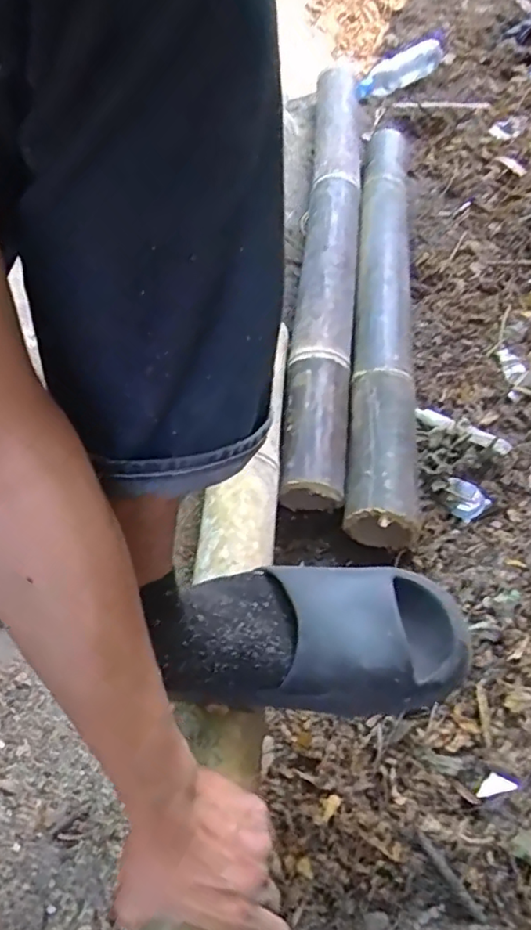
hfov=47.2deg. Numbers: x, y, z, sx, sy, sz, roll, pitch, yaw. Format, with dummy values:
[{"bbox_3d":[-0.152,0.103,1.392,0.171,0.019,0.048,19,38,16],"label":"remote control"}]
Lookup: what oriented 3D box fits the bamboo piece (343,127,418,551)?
[{"bbox_3d":[0.181,-0.292,0.945,0.080,0.073,0.912,11,56,-3],"label":"bamboo piece"}]

